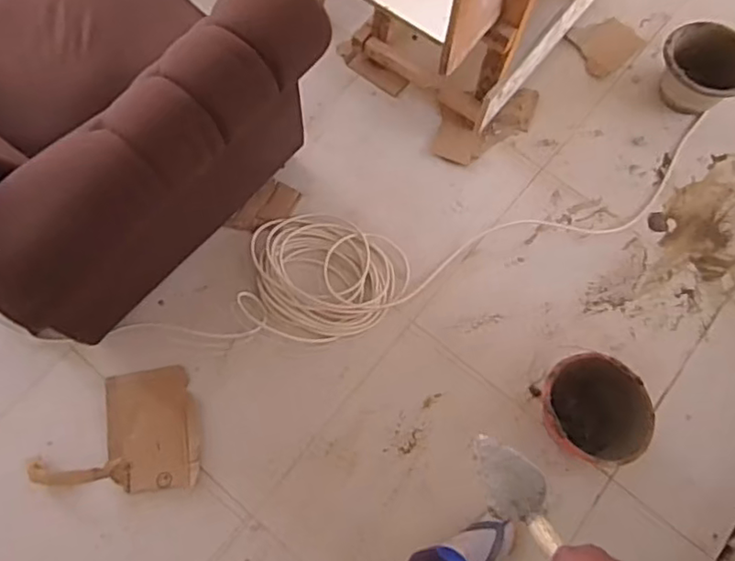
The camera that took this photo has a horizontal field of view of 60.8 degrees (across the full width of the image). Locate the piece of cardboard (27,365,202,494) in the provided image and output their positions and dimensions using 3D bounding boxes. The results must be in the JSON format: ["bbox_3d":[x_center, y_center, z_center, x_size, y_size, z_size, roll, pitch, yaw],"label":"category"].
[{"bbox_3d":[-0.577,0.352,1.464,0.353,0.029,0.276,-5,69,-4],"label":"piece of cardboard"}]

